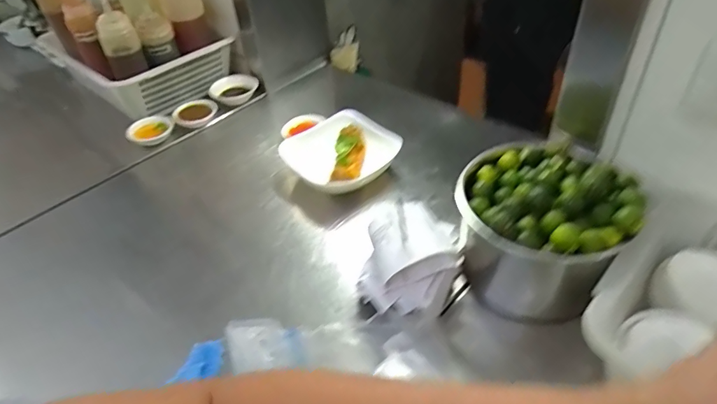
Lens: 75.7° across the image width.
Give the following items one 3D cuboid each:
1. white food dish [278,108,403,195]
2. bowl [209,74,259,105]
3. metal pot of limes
[{"bbox_3d":[-0.023,-0.072,0.712,0.143,0.060,0.146,-30,48,-24],"label":"white food dish"},{"bbox_3d":[-0.246,-0.224,0.917,0.087,0.034,0.102,-24,46,-19],"label":"bowl"},{"bbox_3d":[0.193,0.033,0.504,0.165,0.143,0.141,25,50,29],"label":"metal pot of limes"}]

